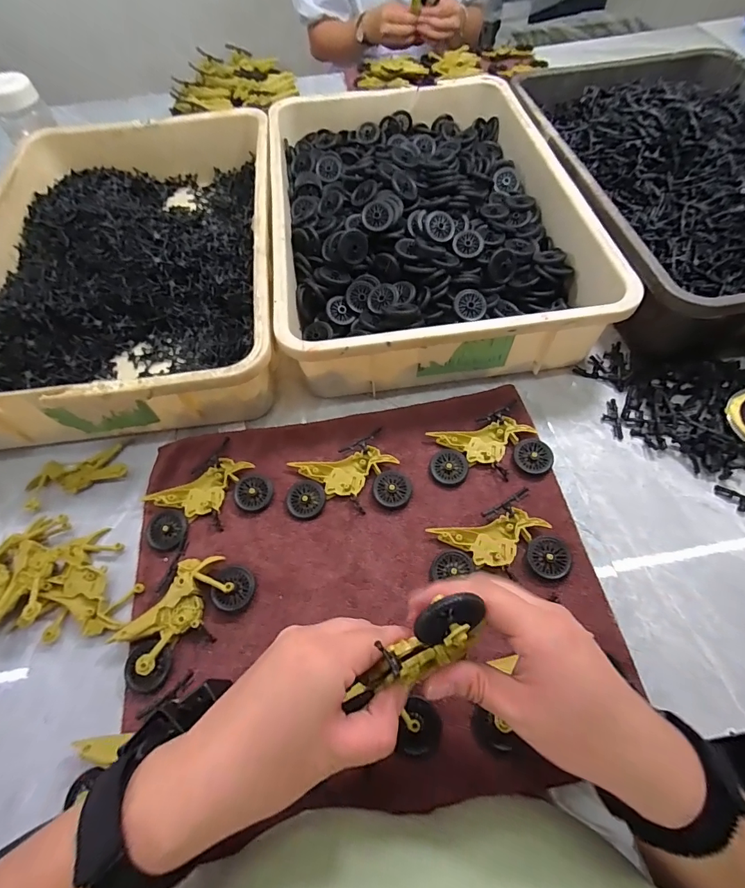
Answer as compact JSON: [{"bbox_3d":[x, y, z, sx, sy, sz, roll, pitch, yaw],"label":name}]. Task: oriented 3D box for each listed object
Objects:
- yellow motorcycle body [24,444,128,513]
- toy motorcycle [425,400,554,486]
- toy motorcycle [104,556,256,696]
[{"bbox_3d":[-0.303,0.032,0.434,0.093,0.011,0.043,-21,61,-9],"label":"yellow motorcycle body"},{"bbox_3d":[0.115,0.007,0.426,0.113,0.015,0.073,-18,61,-7],"label":"toy motorcycle"},{"bbox_3d":[-0.159,0.144,0.356,0.060,0.023,0.115,38,69,21],"label":"toy motorcycle"}]

